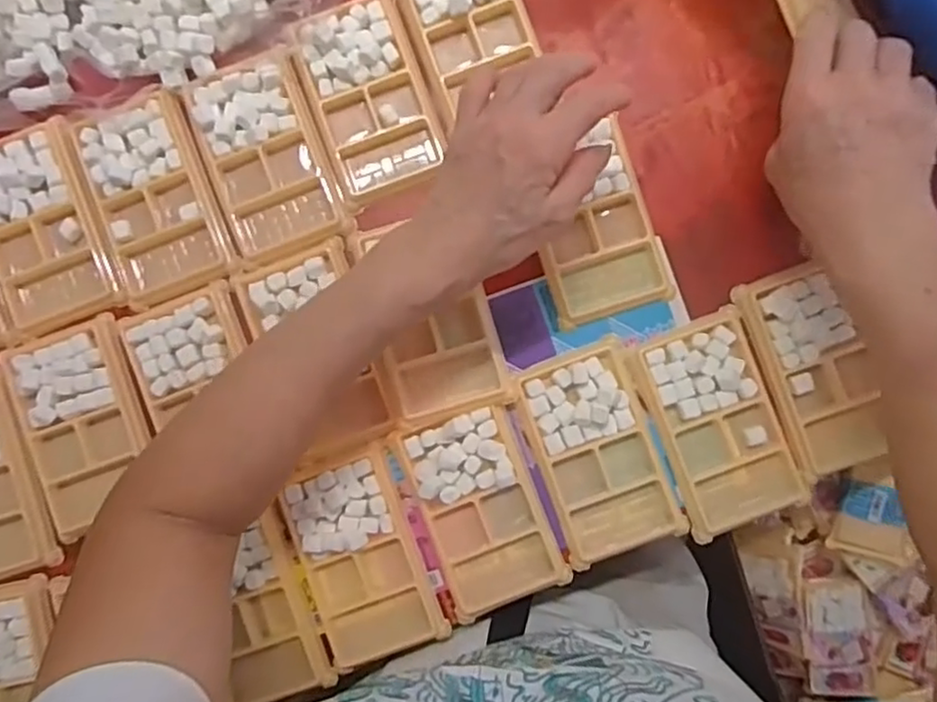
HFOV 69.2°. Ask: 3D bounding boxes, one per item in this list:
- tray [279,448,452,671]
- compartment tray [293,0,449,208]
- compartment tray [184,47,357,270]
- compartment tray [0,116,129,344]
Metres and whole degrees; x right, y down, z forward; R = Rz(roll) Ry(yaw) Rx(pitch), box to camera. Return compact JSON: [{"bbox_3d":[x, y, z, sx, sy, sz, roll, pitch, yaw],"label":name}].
[{"bbox_3d":[-0.072,0.141,0.452,0.076,0.023,0.131,-21,89,2],"label":"tray"},{"bbox_3d":[-0.067,-0.171,0.462,0.078,0.020,0.125,-21,89,2],"label":"compartment tray"},{"bbox_3d":[-0.137,-0.131,0.467,0.082,0.021,0.132,-18,89,2],"label":"compartment tray"},{"bbox_3d":[-0.292,-0.085,0.468,0.085,0.016,0.136,-18,89,2],"label":"compartment tray"}]

